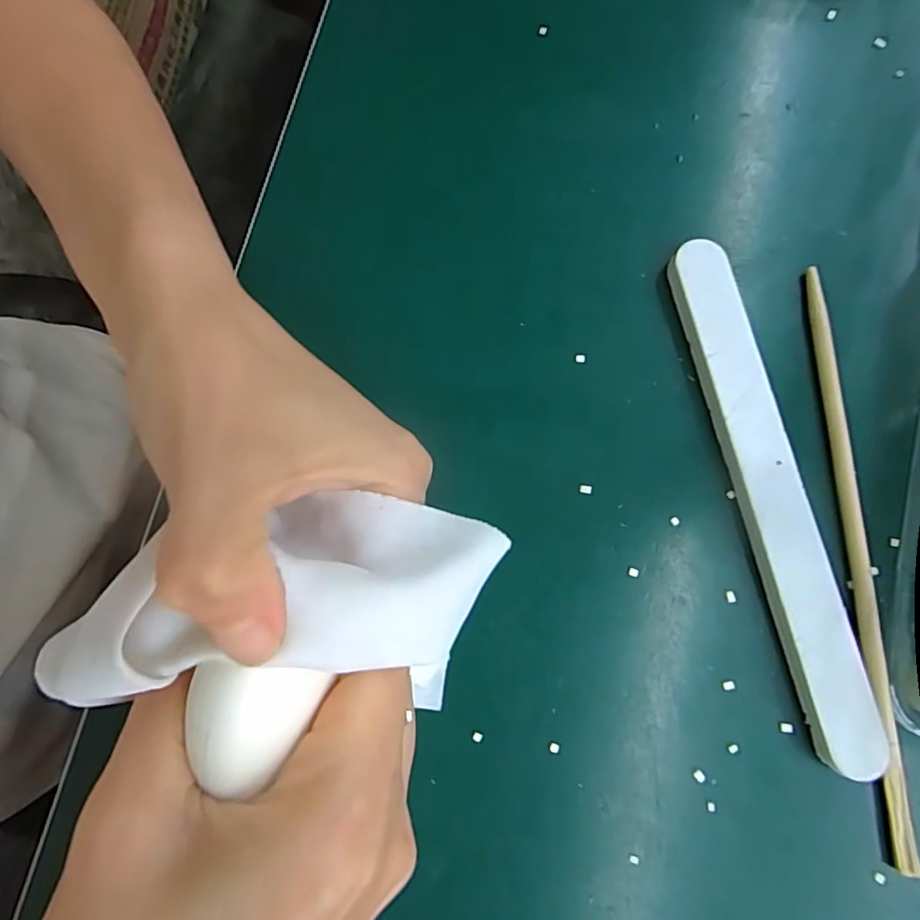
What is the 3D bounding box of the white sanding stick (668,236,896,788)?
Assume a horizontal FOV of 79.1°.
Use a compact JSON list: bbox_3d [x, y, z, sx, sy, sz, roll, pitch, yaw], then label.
[{"bbox_3d":[0.099,0.009,0.181,0.022,0.010,0.169,-12,80,-3],"label":"white sanding stick"}]

